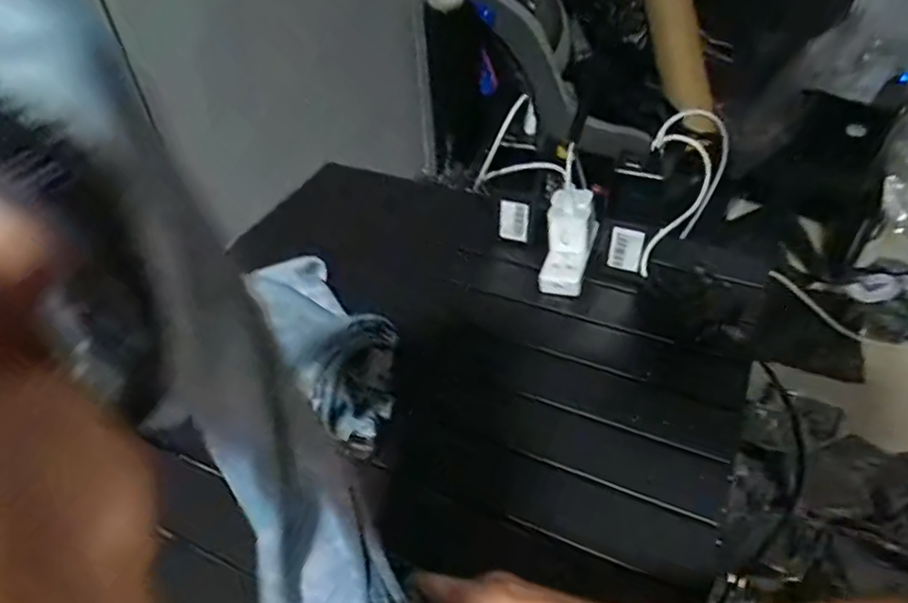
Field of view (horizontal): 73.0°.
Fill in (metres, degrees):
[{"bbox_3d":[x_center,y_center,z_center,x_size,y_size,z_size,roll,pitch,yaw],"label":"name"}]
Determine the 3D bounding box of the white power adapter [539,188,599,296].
[{"bbox_3d":[0.124,-0.063,0.661,0.051,0.029,0.115,9,86,9],"label":"white power adapter"}]

